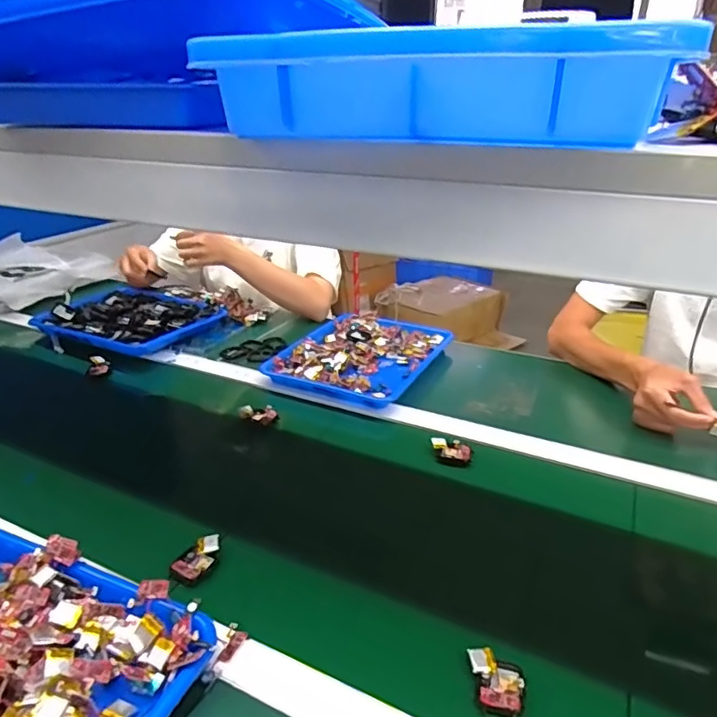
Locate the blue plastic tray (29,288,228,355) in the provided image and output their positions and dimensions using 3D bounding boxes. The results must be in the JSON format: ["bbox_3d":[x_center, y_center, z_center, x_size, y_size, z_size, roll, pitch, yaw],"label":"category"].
[{"bbox_3d":[-0.464,-0.096,1.138,0.331,0.042,0.255,14,28,25],"label":"blue plastic tray"}]

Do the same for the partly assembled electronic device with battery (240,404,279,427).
[{"bbox_3d":[-0.148,0.082,0.829,0.061,0.018,0.030,16,29,29],"label":"partly assembled electronic device with battery"}]

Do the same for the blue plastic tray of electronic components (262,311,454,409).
[{"bbox_3d":[0.015,-0.013,1.012,0.246,0.031,0.322,12,28,23],"label":"blue plastic tray of electronic components"}]

